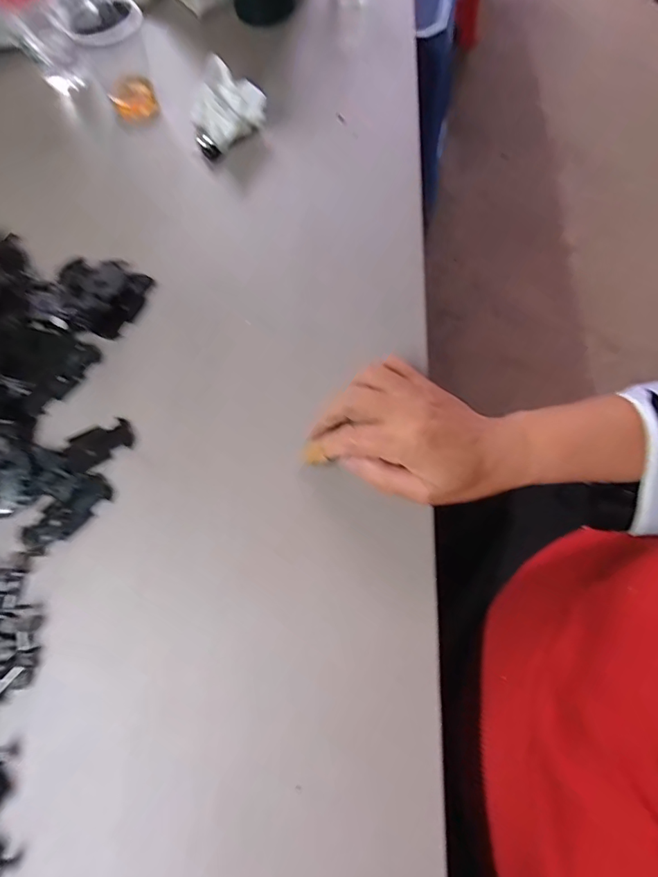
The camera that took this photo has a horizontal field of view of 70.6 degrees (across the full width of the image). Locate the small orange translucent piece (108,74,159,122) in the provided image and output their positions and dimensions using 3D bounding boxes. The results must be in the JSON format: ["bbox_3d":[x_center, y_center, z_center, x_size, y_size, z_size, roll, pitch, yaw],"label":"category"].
[{"bbox_3d":[-0.202,-0.353,0.484,0.045,0.031,0.021,-3,69,1],"label":"small orange translucent piece"}]

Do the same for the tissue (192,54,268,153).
[{"bbox_3d":[-0.100,-0.321,0.447,0.055,0.050,0.063,-36,72,-11],"label":"tissue"}]

